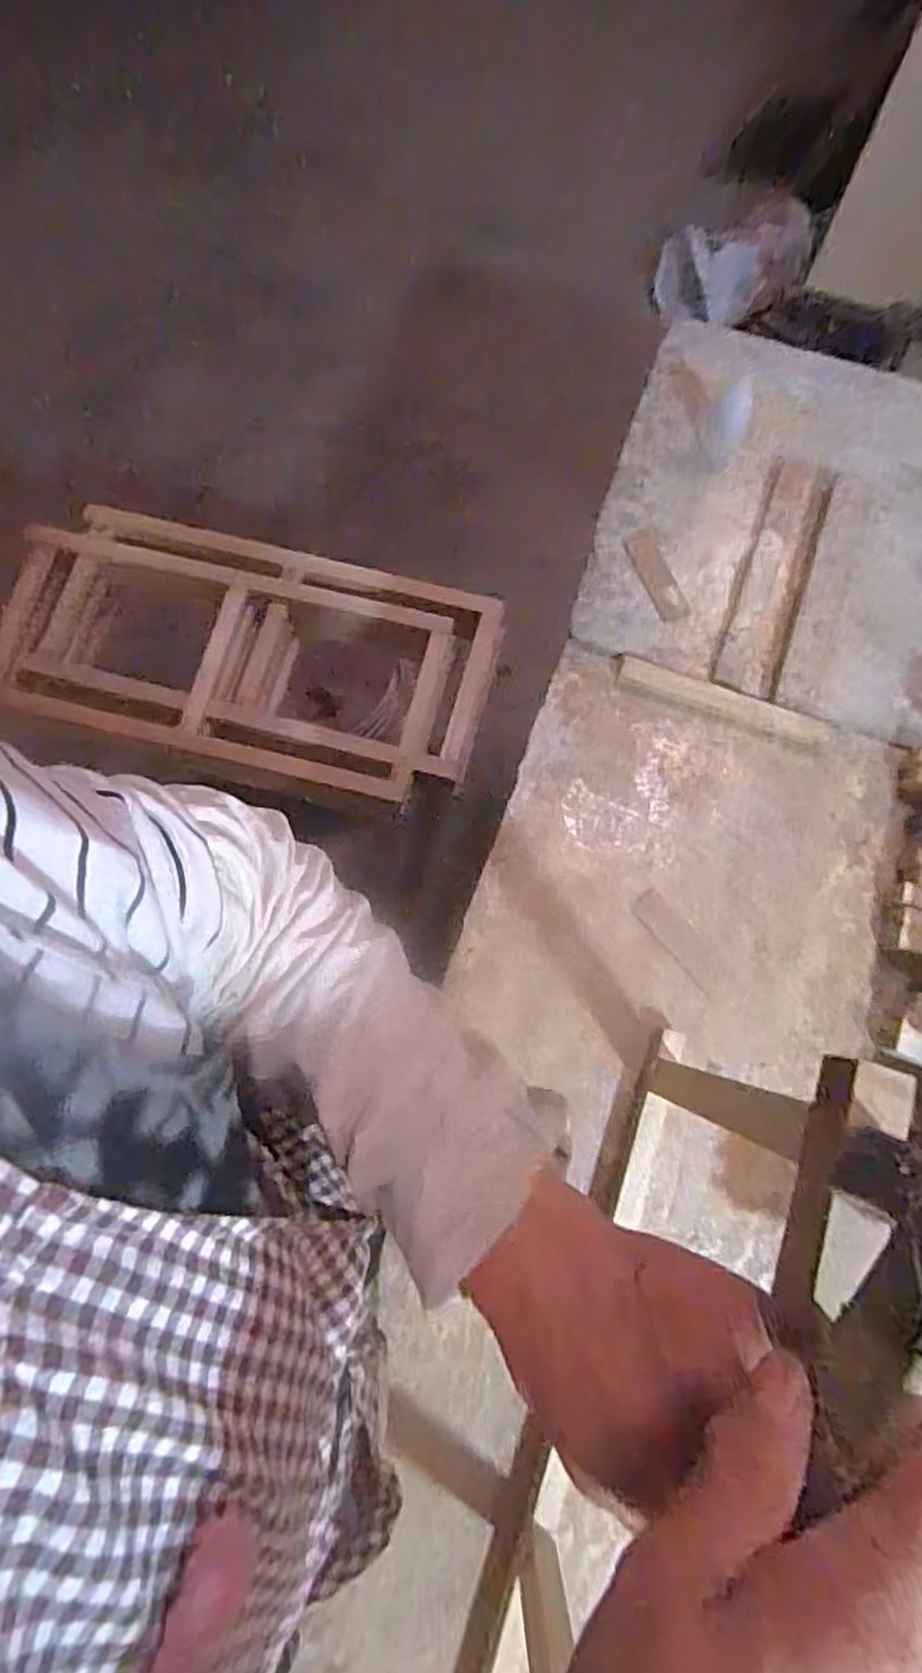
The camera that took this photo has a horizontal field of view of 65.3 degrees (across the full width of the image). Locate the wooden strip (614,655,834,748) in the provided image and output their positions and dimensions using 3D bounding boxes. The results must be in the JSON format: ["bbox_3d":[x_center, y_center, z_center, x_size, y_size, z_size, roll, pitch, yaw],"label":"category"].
[{"bbox_3d":[0.220,-0.114,0.608,0.178,0.007,0.023,21,80,5],"label":"wooden strip"}]

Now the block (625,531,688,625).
[{"bbox_3d":[0.173,-0.231,0.635,0.026,0.004,0.090,-23,80,-3],"label":"block"}]

